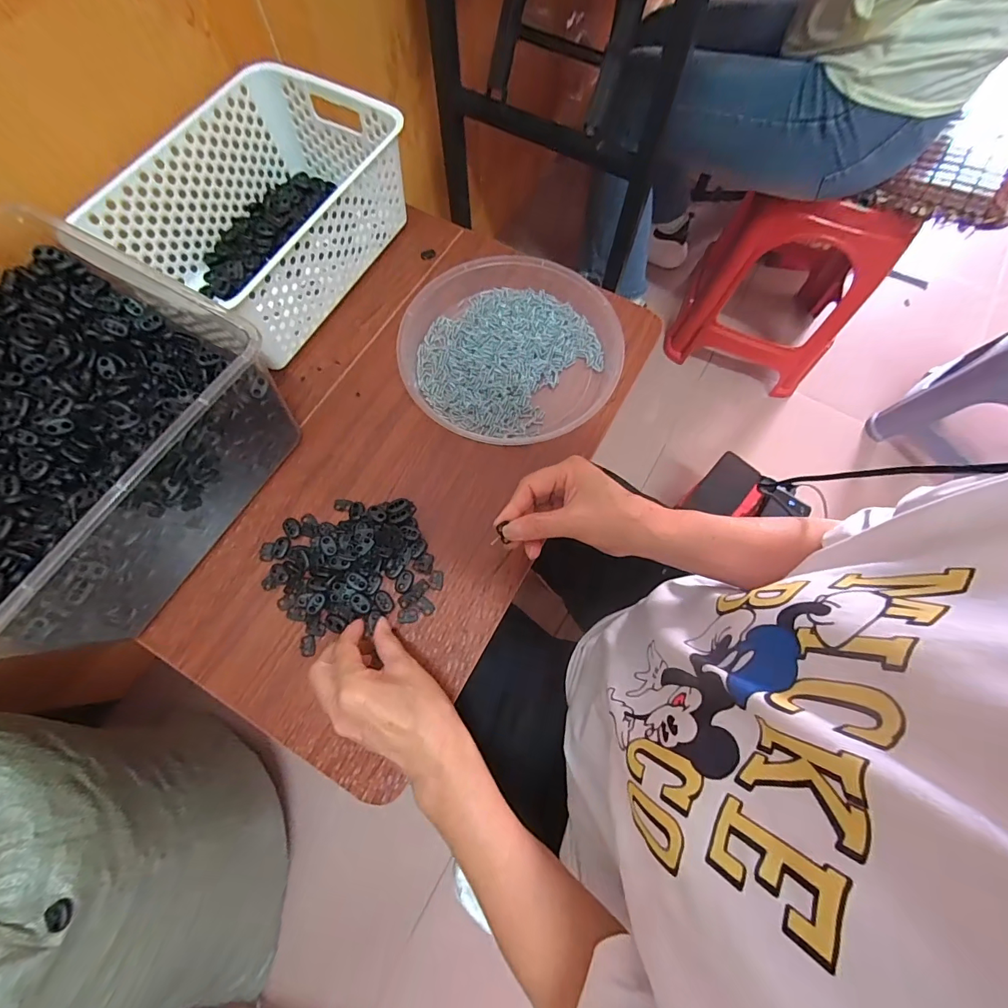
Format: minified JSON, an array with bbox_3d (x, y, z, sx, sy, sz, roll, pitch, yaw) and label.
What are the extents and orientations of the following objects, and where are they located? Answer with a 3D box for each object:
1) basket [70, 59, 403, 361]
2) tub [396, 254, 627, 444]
[{"bbox_3d":[-0.257,-0.319,0.491,0.204,0.109,0.280,29,73,8],"label":"basket"},{"bbox_3d":[0.004,-0.170,0.486,0.232,0.039,0.216,0,71,-1],"label":"tub"}]

